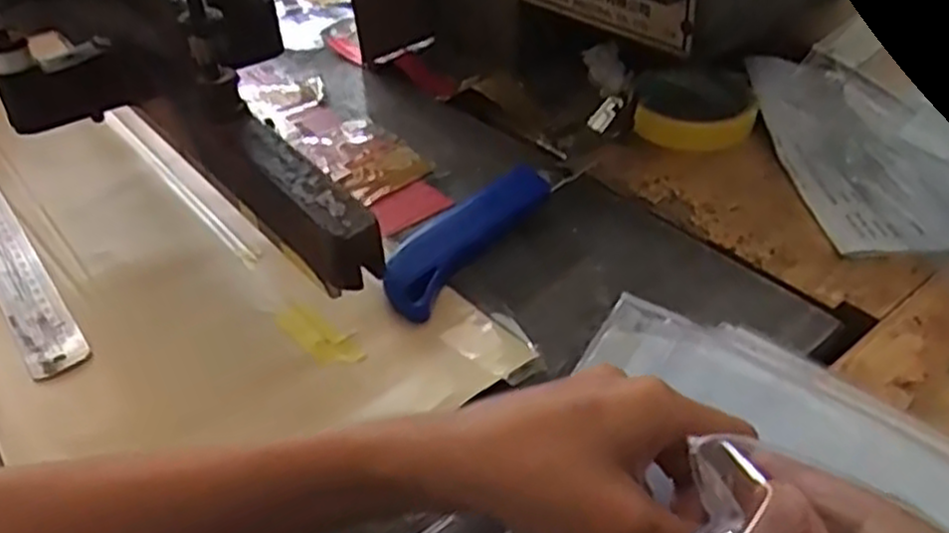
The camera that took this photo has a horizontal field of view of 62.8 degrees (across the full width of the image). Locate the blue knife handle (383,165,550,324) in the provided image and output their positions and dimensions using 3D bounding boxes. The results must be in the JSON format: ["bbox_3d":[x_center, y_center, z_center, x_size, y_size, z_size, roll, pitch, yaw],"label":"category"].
[{"bbox_3d":[-0.002,-0.017,0.437,0.033,0.026,0.125,28,48,31],"label":"blue knife handle"}]

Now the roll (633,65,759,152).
[{"bbox_3d":[0.156,-0.115,0.553,0.081,0.024,0.077,4,40,7],"label":"roll"}]

